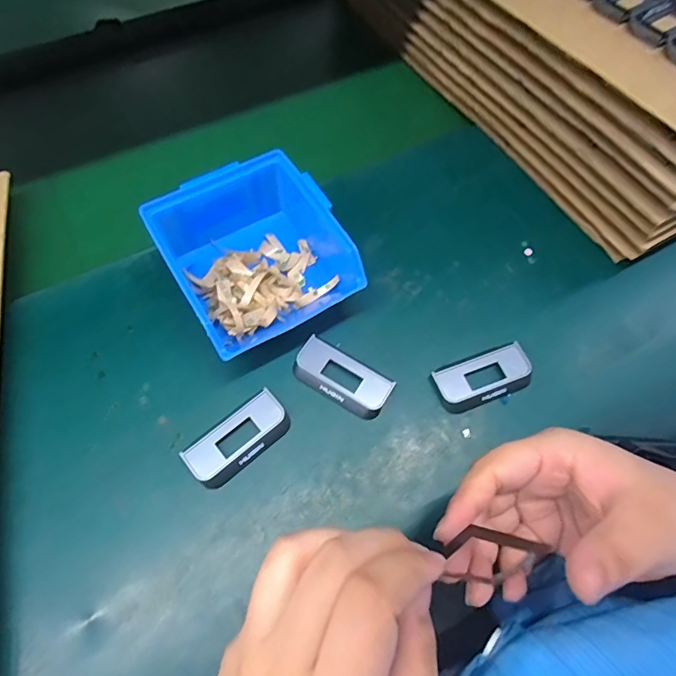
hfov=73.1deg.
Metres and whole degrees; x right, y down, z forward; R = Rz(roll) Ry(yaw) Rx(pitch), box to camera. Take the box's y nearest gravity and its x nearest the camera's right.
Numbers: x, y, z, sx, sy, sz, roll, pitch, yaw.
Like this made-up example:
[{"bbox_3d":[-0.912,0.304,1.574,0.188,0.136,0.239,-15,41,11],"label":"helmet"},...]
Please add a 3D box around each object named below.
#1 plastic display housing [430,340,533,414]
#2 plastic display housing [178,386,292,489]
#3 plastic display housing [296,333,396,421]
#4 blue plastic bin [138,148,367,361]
[{"bbox_3d":[0.113,0.031,0.349,0.078,0.010,0.035,-18,65,-10],"label":"plastic display housing"},{"bbox_3d":[-0.070,0.072,0.323,0.074,0.009,0.034,-37,70,-17],"label":"plastic display housing"},{"bbox_3d":[0.004,0.029,0.345,0.073,0.011,0.037,30,67,13],"label":"plastic display housing"},{"bbox_3d":[-0.064,-0.064,0.358,0.122,0.067,0.135,-29,67,-14],"label":"blue plastic bin"}]

